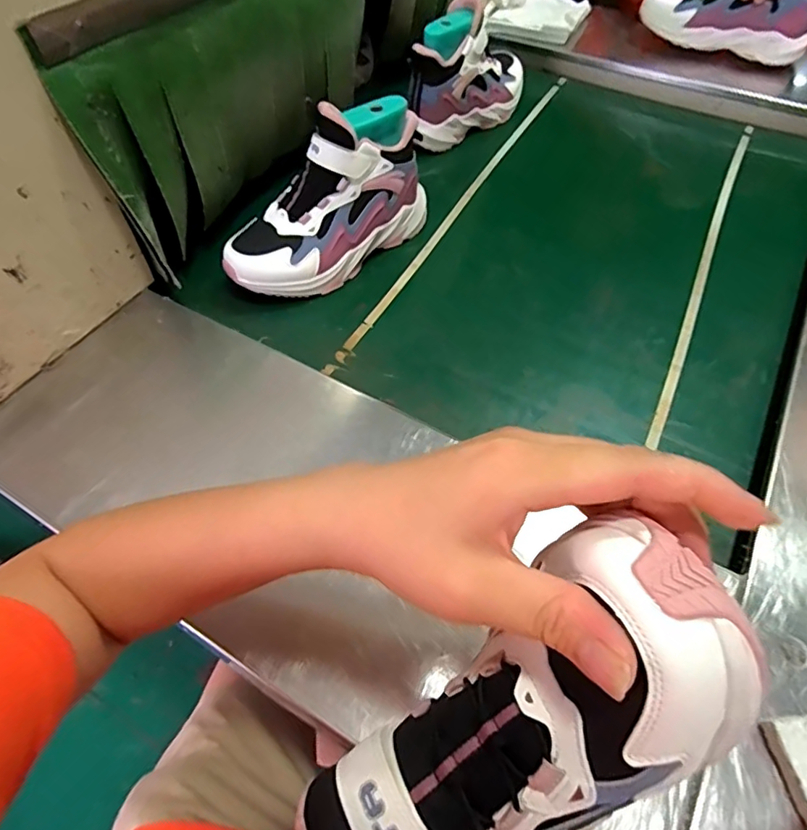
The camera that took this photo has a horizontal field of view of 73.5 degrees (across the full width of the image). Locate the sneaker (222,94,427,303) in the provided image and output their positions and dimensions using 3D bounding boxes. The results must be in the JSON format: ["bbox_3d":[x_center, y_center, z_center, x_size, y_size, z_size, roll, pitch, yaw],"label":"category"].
[{"bbox_3d":[-0.085,-0.237,0.605,0.088,0.158,0.254,37,61,27],"label":"sneaker"}]

